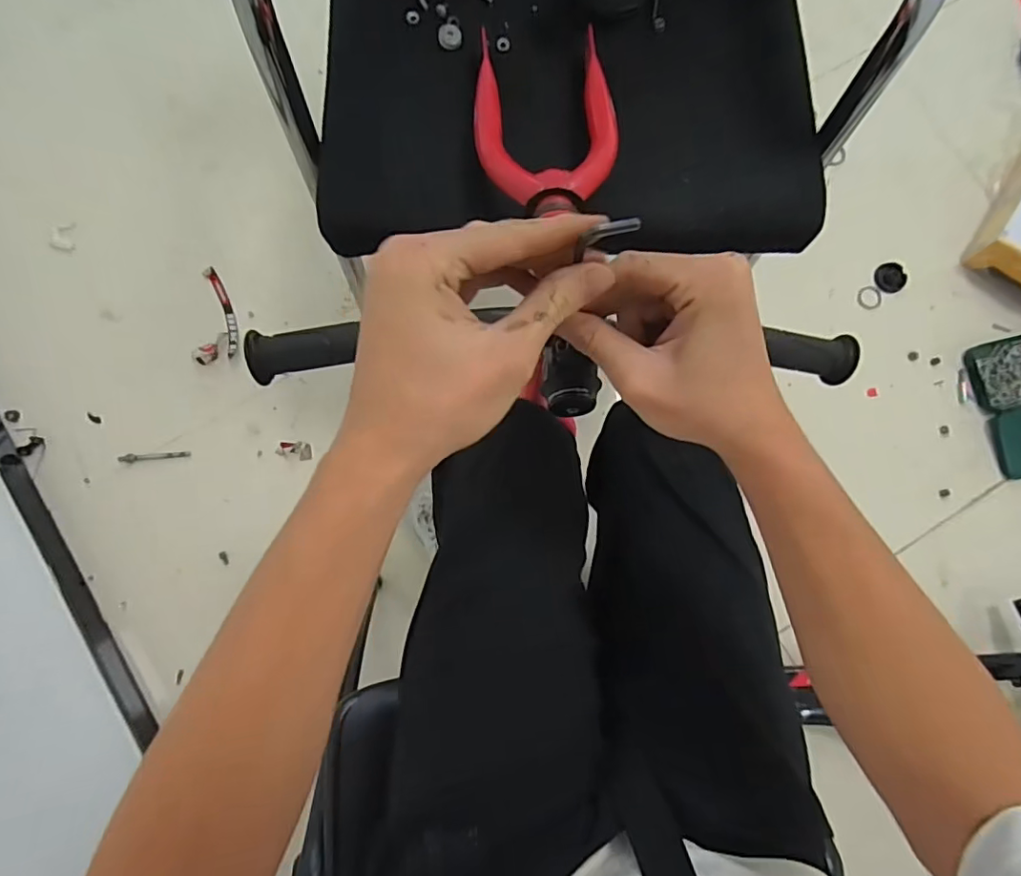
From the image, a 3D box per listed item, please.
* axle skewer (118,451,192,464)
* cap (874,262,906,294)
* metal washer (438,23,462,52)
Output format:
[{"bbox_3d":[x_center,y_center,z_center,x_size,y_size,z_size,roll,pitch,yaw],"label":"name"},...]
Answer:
[{"bbox_3d":[-0.599,0.031,0.920,0.112,0.019,0.013,-6,85,-2],"label":"axle skewer"},{"bbox_3d":[0.694,-0.292,0.995,0.055,0.008,0.055,0,85,-1],"label":"cap"},{"bbox_3d":[-0.057,-0.382,0.521,0.023,0.004,0.025,-7,85,-2],"label":"metal washer"}]

